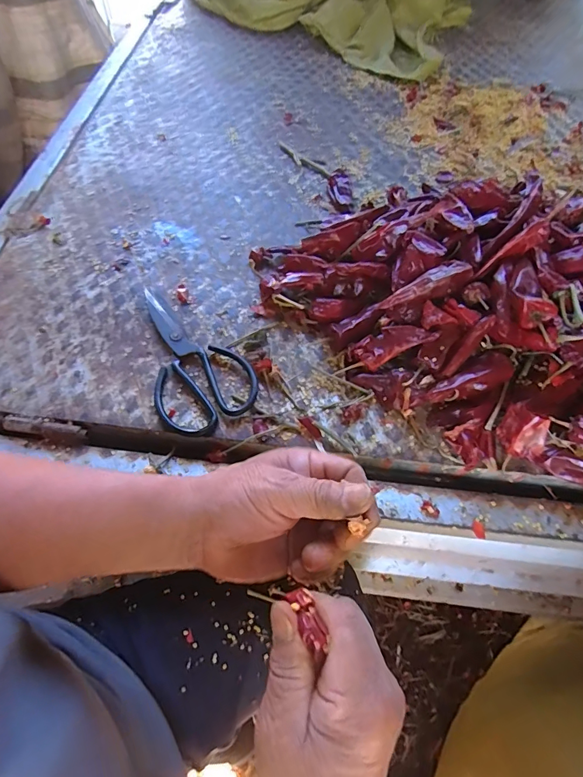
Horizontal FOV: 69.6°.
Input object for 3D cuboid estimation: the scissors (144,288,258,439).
[{"bbox_3d":[-0.112,-0.036,0.437,0.098,0.011,0.186,-29,62,-16],"label":"scissors"}]

